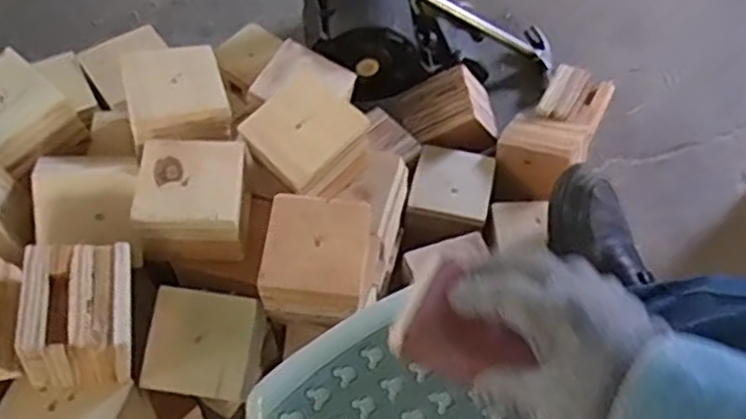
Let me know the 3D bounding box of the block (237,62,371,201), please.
[{"bbox_3d":[-0.062,-0.071,0.725,0.112,0.052,0.111,41,66,20],"label":"block"}]

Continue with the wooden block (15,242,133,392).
[{"bbox_3d":[-0.245,0.094,0.624,0.091,0.094,0.099,-7,60,-6],"label":"wooden block"}]

